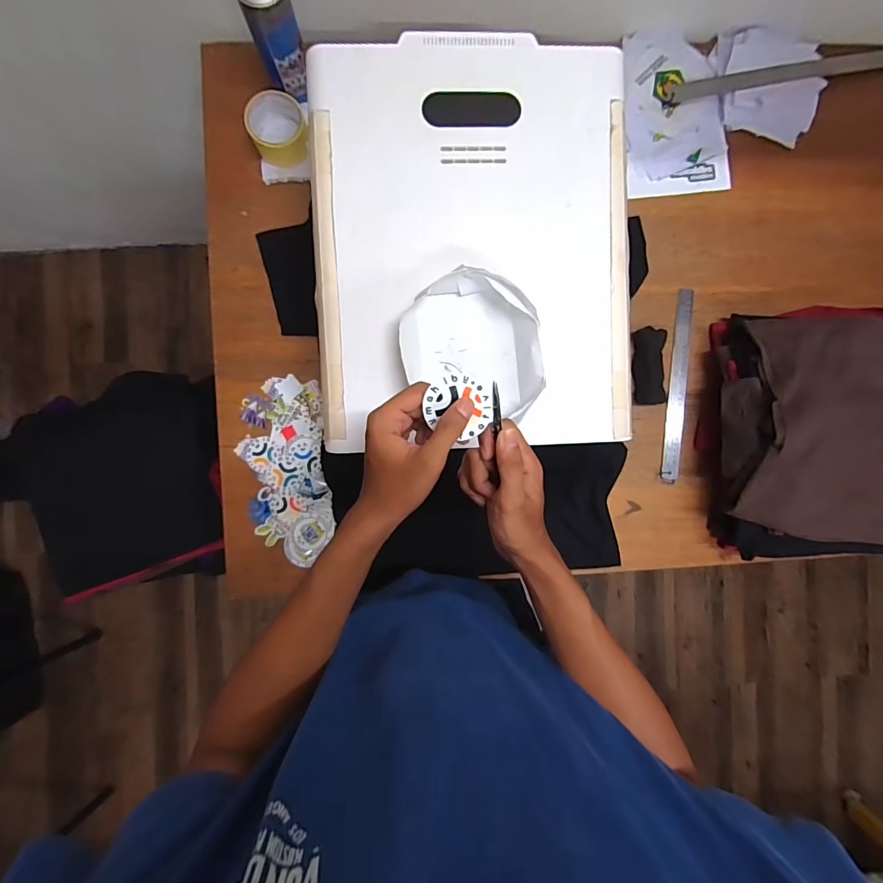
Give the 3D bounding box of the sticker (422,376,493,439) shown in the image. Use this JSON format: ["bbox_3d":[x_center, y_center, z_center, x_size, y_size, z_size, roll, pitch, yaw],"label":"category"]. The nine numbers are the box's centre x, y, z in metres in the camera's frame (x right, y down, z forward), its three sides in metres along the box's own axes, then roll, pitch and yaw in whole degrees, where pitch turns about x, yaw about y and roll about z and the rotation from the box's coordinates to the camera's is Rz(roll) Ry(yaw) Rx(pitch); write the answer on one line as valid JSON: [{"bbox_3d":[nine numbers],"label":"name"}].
[{"bbox_3d":[0.016,-0.030,0.359,0.058,0.005,0.052,14,109,-7],"label":"sticker"}]

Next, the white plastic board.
[{"bbox_3d":[0.041,-0.248,0.530,0.391,0.031,0.493,-2,90,-3],"label":"white plastic board"}]

